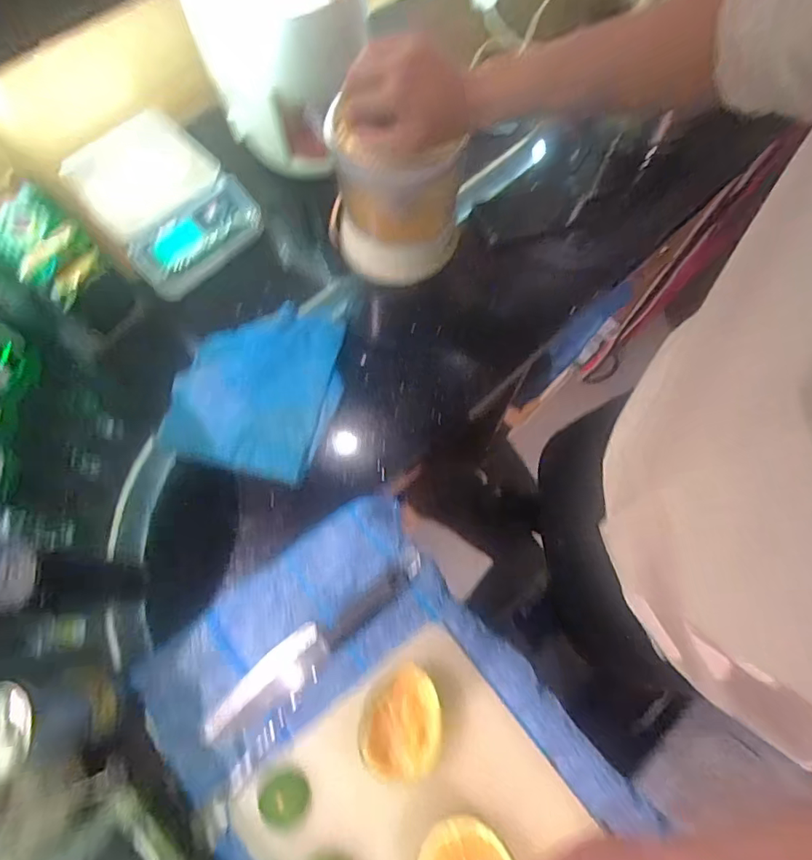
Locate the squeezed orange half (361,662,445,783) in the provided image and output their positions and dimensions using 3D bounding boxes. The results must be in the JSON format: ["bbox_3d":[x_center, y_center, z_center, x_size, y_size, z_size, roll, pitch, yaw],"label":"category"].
[{"bbox_3d":[-0.004,0.260,0.449,0.072,0.052,0.090,-1,70,-1],"label":"squeezed orange half"}]

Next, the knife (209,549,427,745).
[{"bbox_3d":[-0.085,0.209,0.494,0.250,0.015,0.042,-35,74,-12],"label":"knife"}]

